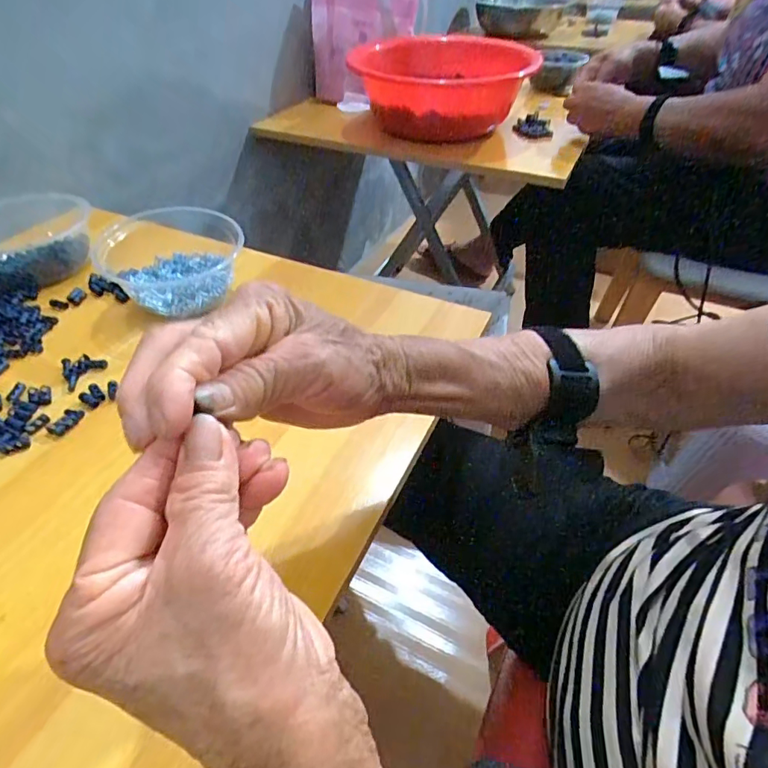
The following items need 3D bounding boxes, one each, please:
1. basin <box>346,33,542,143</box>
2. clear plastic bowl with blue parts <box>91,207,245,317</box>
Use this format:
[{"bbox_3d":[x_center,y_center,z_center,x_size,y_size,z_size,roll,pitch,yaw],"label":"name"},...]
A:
[{"bbox_3d":[0.104,-0.530,0.848,0.292,0.108,0.306,2,44,1],"label":"basin"},{"bbox_3d":[-0.219,-0.137,0.513,0.134,0.063,0.161,-17,47,-18],"label":"clear plastic bowl with blue parts"}]

